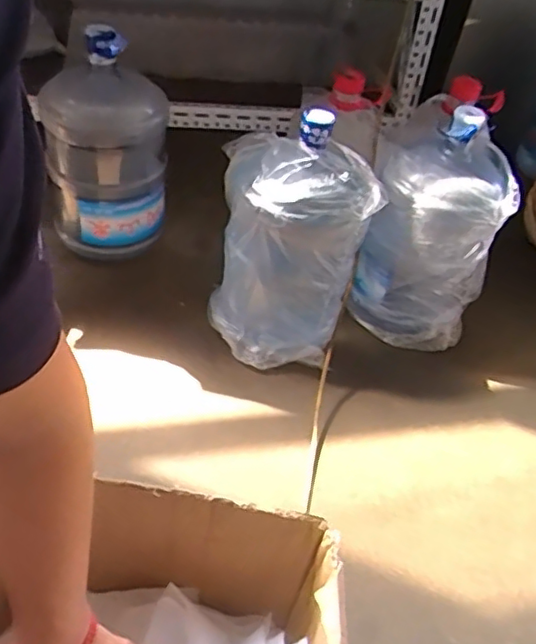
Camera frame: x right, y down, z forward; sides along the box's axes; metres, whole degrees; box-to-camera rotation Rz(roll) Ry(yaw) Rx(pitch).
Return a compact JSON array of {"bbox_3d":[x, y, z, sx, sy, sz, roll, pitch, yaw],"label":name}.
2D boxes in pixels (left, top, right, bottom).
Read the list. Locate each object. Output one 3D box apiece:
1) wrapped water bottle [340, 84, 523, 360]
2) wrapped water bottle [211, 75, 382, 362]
[{"bbox_3d":[0.318,-0.197,1.244,0.262,0.492,0.246,12,46,1],"label":"wrapped water bottle"},{"bbox_3d":[0.038,-0.156,1.178,0.266,0.478,0.250,8,46,-4],"label":"wrapped water bottle"}]

